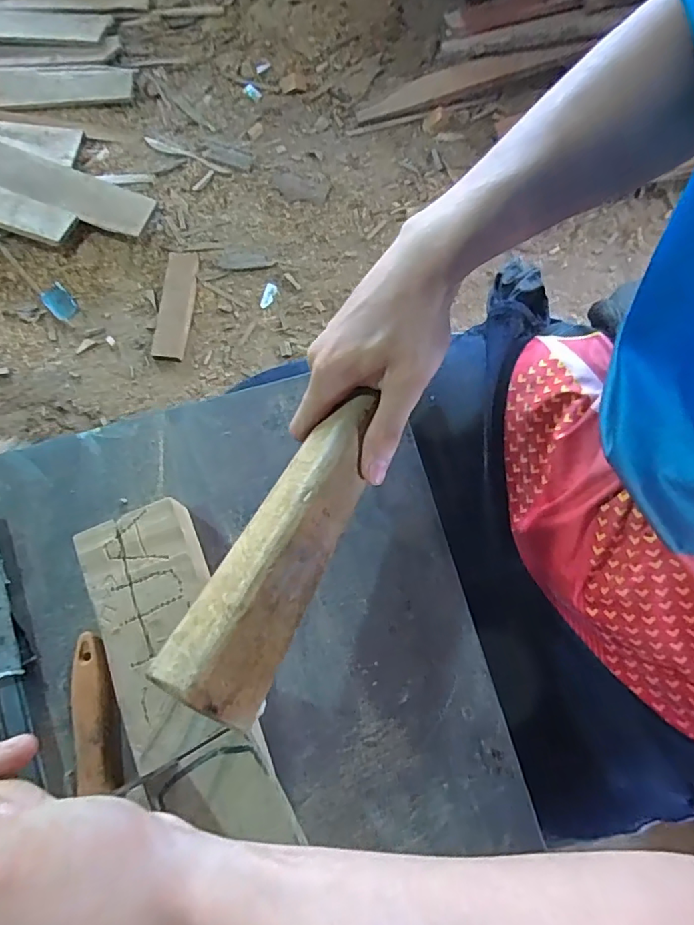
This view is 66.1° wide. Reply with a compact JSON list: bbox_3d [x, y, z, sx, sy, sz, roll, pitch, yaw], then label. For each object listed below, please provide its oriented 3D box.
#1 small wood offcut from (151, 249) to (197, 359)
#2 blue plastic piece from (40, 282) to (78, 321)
[{"bbox_3d":[-0.433,-0.406,1.343,0.084,0.032,0.301,2,74,4],"label":"small wood offcut"},{"bbox_3d":[-0.749,-0.417,1.392,0.067,0.020,0.116,-42,76,-9],"label":"blue plastic piece"}]

